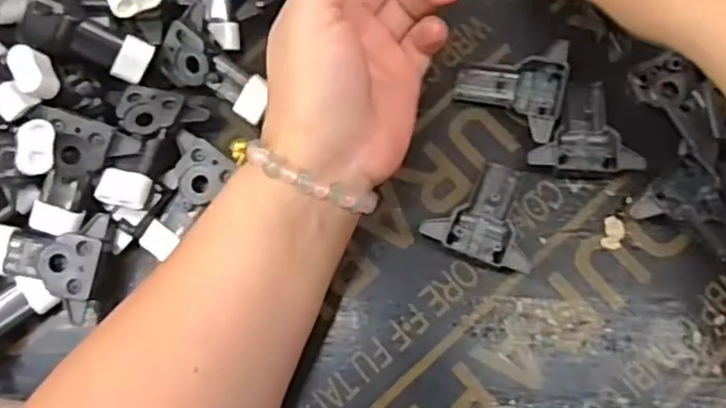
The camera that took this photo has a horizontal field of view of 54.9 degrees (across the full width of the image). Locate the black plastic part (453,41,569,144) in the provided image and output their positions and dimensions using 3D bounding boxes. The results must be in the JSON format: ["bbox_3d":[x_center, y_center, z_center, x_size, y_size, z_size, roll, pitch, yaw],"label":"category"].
[{"bbox_3d":[0.082,-0.061,0.389,0.058,0.023,0.054,3,78,4],"label":"black plastic part"}]

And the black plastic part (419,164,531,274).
[{"bbox_3d":[0.066,0.003,0.372,0.056,0.019,0.052,19,80,8],"label":"black plastic part"}]

